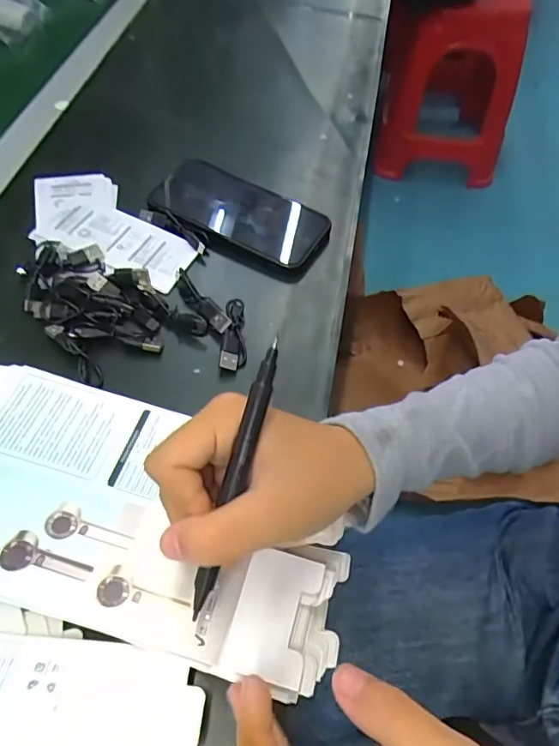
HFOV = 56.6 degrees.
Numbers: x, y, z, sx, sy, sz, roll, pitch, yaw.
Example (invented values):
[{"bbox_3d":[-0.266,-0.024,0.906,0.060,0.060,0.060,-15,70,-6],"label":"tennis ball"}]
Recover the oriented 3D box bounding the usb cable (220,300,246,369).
[{"bbox_3d":[-0.032,-0.030,0.377,0.017,0.012,0.064,3,56,0],"label":"usb cable"}]

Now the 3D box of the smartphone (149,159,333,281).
[{"bbox_3d":[-0.031,-0.138,0.448,0.148,0.014,0.086,29,58,10],"label":"smartphone"}]

